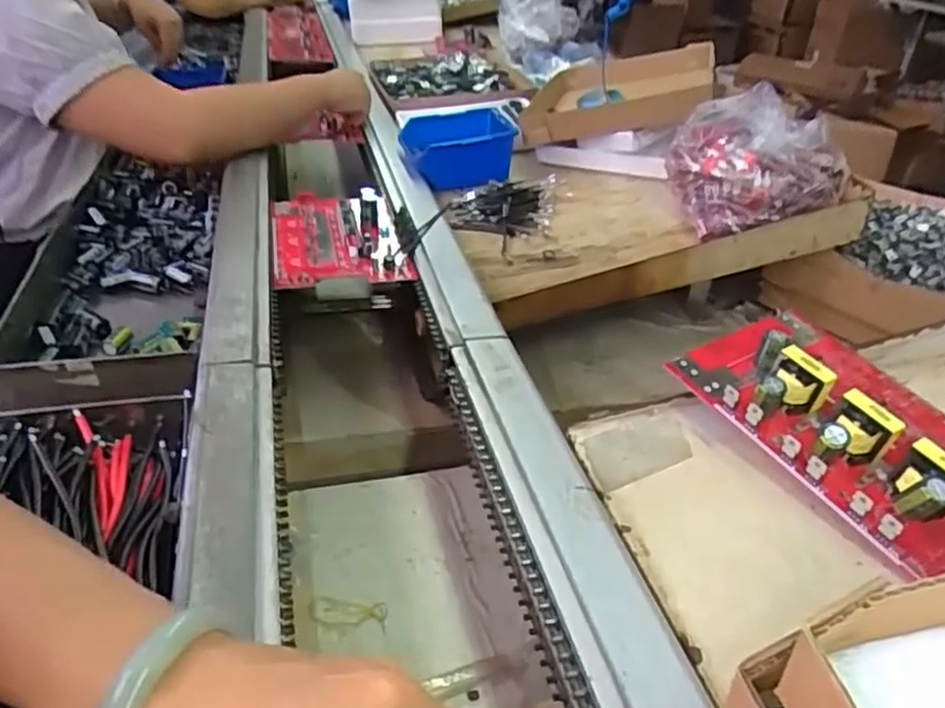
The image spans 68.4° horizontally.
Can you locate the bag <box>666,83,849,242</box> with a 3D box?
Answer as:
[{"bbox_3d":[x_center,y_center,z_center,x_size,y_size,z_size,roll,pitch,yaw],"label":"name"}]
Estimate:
[{"bbox_3d":[0.293,-0.197,0.711,0.144,0.111,0.130,-10,36,-18],"label":"bag"}]

